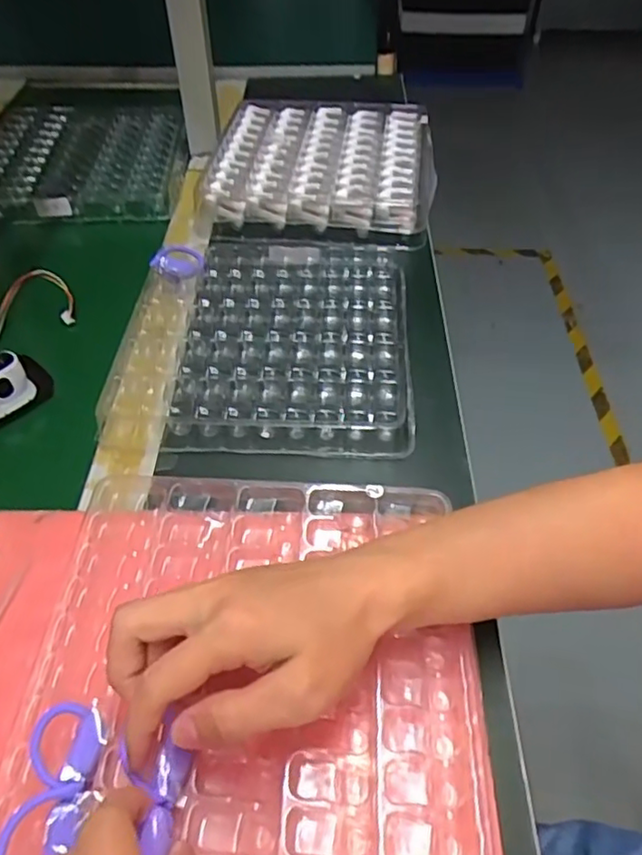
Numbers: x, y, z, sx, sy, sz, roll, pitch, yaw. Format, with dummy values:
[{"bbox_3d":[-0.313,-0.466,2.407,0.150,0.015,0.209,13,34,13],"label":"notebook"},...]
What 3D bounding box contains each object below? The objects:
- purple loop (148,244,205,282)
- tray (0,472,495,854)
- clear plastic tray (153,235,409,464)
[{"bbox_3d":[-0.144,-0.165,0.623,0.054,0.017,0.036,-10,81,-38],"label":"purple loop"},{"bbox_3d":[-0.037,0.136,0.365,0.252,0.034,0.249,3,49,2],"label":"tray"},{"bbox_3d":[-0.023,-0.092,0.581,0.202,0.026,0.279,0,51,2],"label":"clear plastic tray"}]

